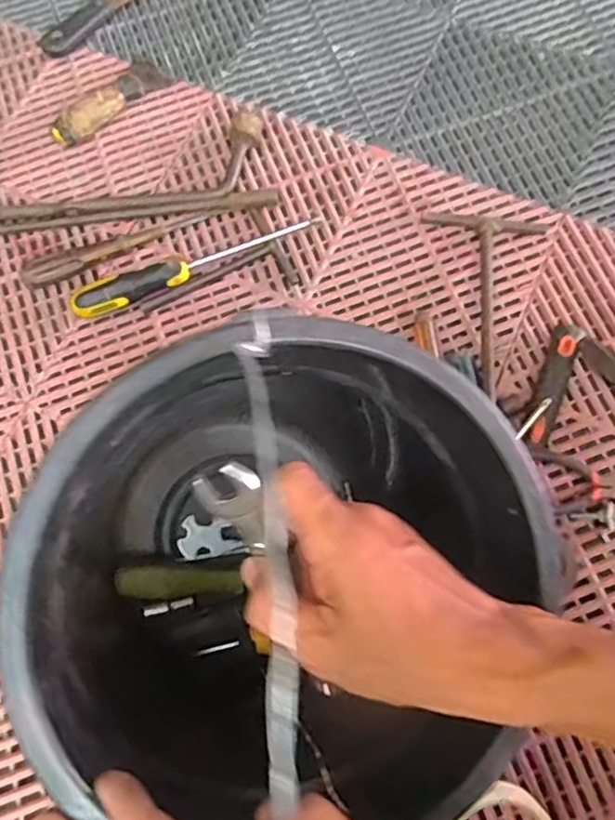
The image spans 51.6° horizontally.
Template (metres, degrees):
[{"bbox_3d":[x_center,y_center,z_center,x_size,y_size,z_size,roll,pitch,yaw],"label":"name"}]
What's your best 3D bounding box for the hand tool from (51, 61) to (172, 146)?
[{"bbox_3d":[-0.217,-0.336,0.690,0.045,0.035,0.142,40,78,13],"label":"hand tool"}]

